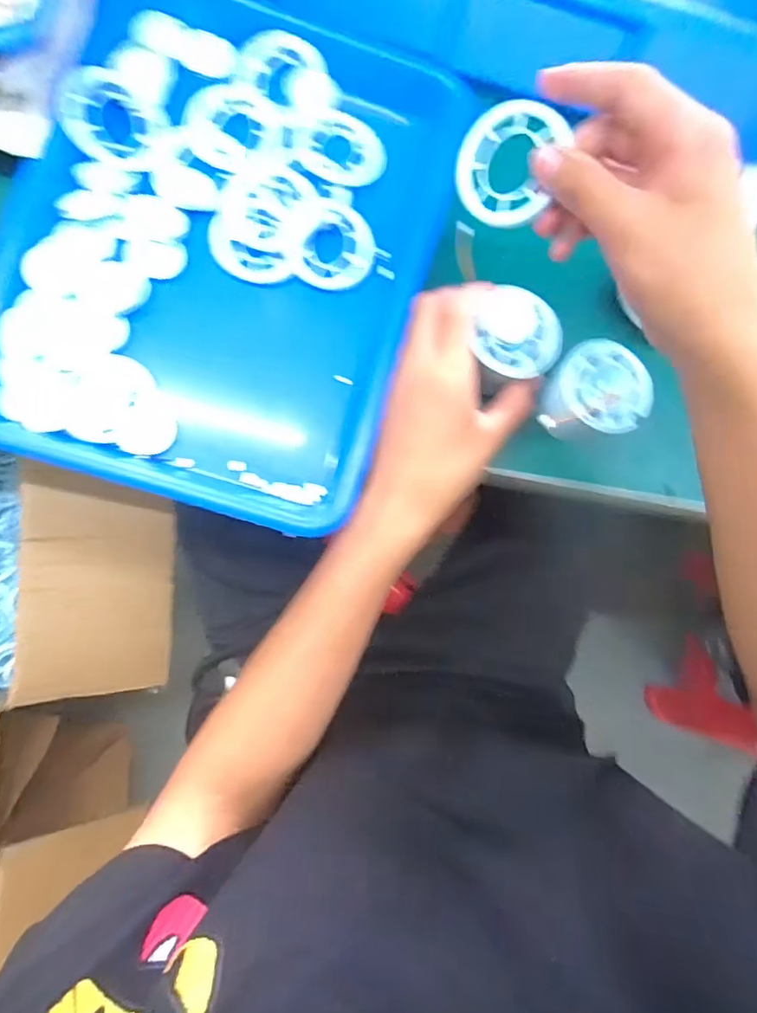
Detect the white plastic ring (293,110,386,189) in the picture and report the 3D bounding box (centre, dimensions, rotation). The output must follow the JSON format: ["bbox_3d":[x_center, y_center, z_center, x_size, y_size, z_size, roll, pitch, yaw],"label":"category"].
[{"bbox_3d":[-0.026,-0.249,0.368,0.062,0.006,0.053,11,85,-6],"label":"white plastic ring"}]

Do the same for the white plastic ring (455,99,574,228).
[{"bbox_3d":[0.067,-0.182,0.281,0.053,0.005,0.058,5,102,26],"label":"white plastic ring"}]

